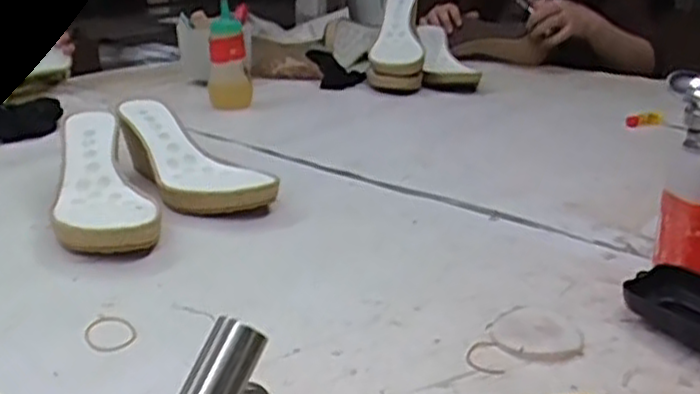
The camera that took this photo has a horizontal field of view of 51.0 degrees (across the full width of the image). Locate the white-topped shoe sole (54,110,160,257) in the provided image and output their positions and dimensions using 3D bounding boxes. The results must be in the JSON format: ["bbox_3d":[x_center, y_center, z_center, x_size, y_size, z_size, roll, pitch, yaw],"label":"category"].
[{"bbox_3d":[-0.232,-0.015,0.679,0.081,0.068,0.244,-7,22,-21],"label":"white-topped shoe sole"}]

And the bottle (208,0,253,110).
[{"bbox_3d":[-0.175,-0.206,1.048,0.051,0.159,0.046,-10,23,-20],"label":"bottle"}]

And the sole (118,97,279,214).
[{"bbox_3d":[-0.160,-0.041,0.752,0.106,0.066,0.230,-9,23,-26],"label":"sole"}]

